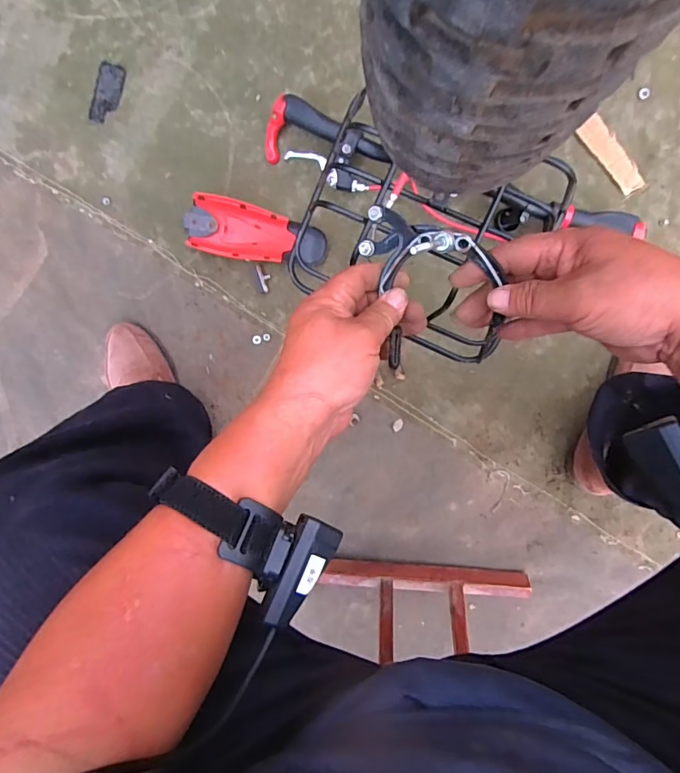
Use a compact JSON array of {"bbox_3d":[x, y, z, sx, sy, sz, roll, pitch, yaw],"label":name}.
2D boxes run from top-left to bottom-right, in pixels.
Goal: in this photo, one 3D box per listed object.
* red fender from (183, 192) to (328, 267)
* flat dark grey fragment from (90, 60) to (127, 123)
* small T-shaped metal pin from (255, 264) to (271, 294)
[{"bbox_3d":[-0.123,-0.222,0.704,0.203,0.034,0.077,11,93,3],"label":"red fender"},{"bbox_3d":[-0.341,-0.430,0.710,0.040,0.006,0.082,16,96,1],"label":"flat dark grey fragment"},{"bbox_3d":[-0.114,-0.161,0.723,0.019,0.004,0.042,-18,94,4],"label":"small T-shaped metal pin"}]

